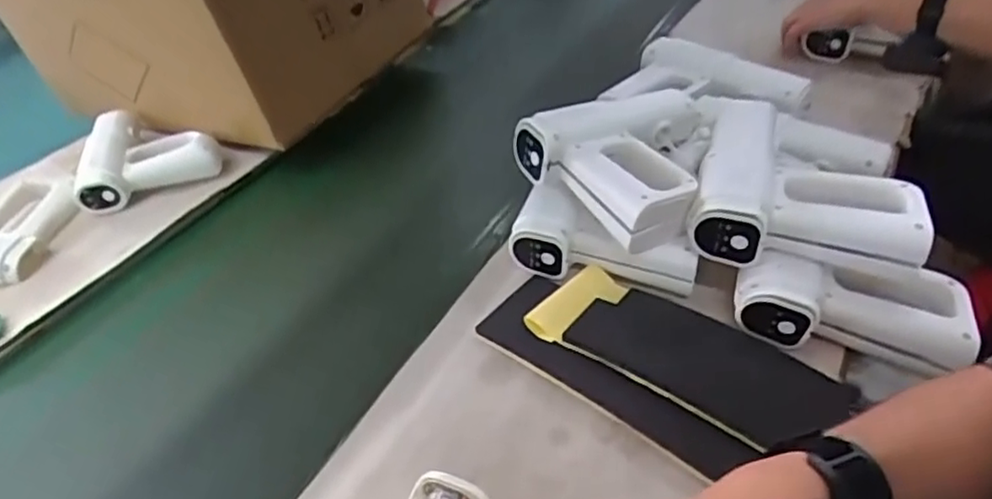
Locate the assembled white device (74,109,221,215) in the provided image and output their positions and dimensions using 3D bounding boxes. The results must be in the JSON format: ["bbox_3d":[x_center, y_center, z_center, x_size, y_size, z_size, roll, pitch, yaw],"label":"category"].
[{"bbox_3d":[-0.489,-0.144,0.904,0.182,0.043,0.203,-22,44,-16],"label":"assembled white device"}]

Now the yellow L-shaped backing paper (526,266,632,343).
[{"bbox_3d":[0.074,0.050,0.604,0.102,0.017,0.042,-32,48,-26],"label":"yellow L-shaped backing paper"}]

